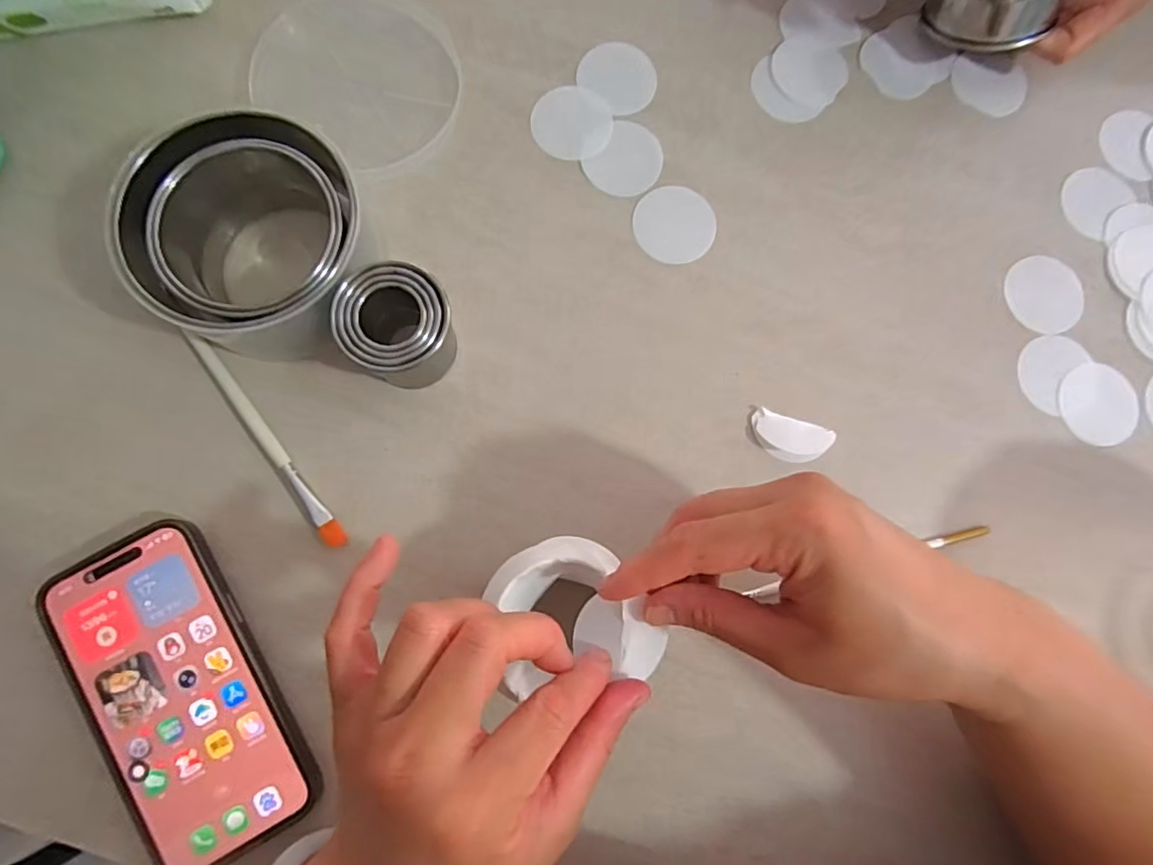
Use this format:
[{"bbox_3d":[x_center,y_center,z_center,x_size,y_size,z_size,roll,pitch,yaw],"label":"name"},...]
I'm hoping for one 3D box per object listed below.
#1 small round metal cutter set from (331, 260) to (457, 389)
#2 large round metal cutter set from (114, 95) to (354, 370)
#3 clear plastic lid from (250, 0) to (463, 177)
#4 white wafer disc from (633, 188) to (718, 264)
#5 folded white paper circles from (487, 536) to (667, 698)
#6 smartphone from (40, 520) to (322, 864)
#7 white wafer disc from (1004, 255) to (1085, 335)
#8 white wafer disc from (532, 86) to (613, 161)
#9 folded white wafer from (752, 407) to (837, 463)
[{"bbox_3d":[-0.091,-0.053,0.303,0.054,0.057,0.049,-26,83,-7],"label":"small round metal cutter set"},{"bbox_3d":[-0.164,-0.098,0.301,0.109,0.062,0.103,1,81,-3],"label":"large round metal cutter set"},{"bbox_3d":[-0.128,-0.217,0.350,0.120,0.010,0.107,31,80,2],"label":"clear plastic lid"},{"bbox_3d":[0.059,-0.125,0.349,0.047,0.004,0.047,1,81,-3],"label":"white wafer disc"},{"bbox_3d":[-0.002,0.083,0.264,0.070,0.023,0.068,1,81,-3],"label":"folded white paper circles"},{"bbox_3d":[-0.193,0.128,0.289,0.075,0.015,0.161,-29,83,-7],"label":"smartphone"},{"bbox_3d":[0.286,-0.085,0.356,0.048,0.004,0.048,1,81,-3],"label":"white wafer disc"},{"bbox_3d":[-0.002,-0.190,0.355,0.047,0.004,0.048,2,81,-3],"label":"white wafer disc"},{"bbox_3d":[0.122,0.004,0.332,0.046,0.004,0.024,19,80,0],"label":"folded white wafer"}]

